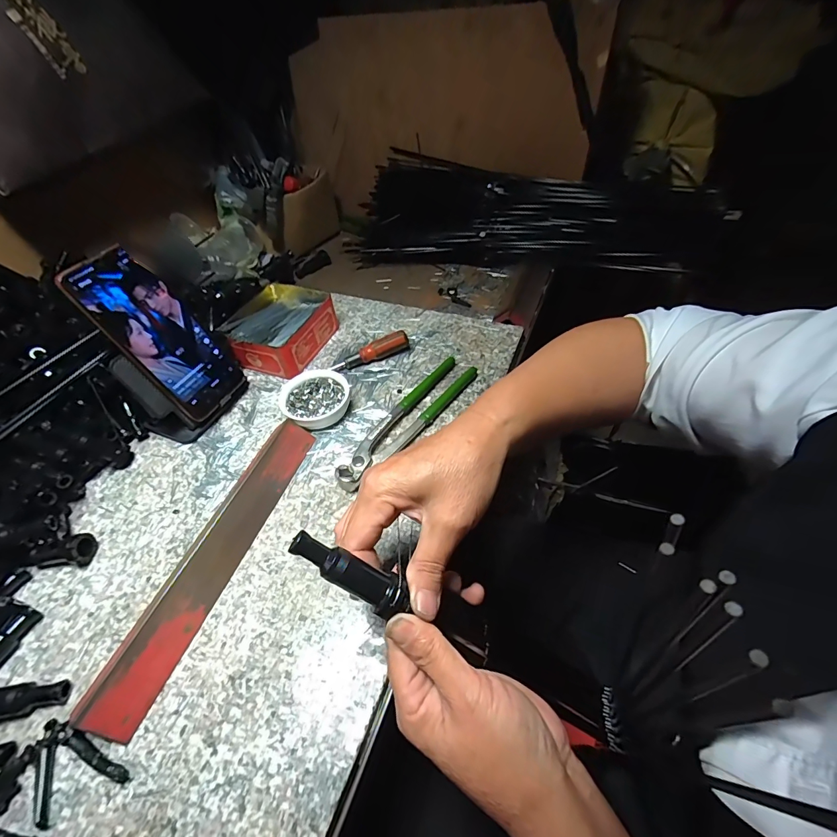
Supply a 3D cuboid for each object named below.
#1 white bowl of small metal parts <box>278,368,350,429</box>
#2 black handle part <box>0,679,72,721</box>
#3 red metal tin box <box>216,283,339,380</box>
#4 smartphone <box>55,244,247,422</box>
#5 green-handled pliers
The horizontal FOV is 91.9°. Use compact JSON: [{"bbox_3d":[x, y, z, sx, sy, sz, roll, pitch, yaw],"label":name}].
[{"bbox_3d":[-0.110,-0.019,0.436,0.071,0.028,0.069,-3,49,3],"label":"white bowl of small metal parts"},{"bbox_3d":[-0.276,0.191,0.272,0.069,0.019,0.019,-12,49,-4],"label":"black handle part"},{"bbox_3d":[-0.173,-0.114,0.516,0.114,0.046,0.131,8,50,13],"label":"red metal tin box"},{"bbox_3d":[-0.248,-0.081,0.399,0.009,0.166,0.079,-4,44,36],"label":"smartphone"},{"bbox_3d":[-0.011,-0.002,0.419,0.040,0.020,0.197,29,57,27],"label":"green-handled pliers"}]

